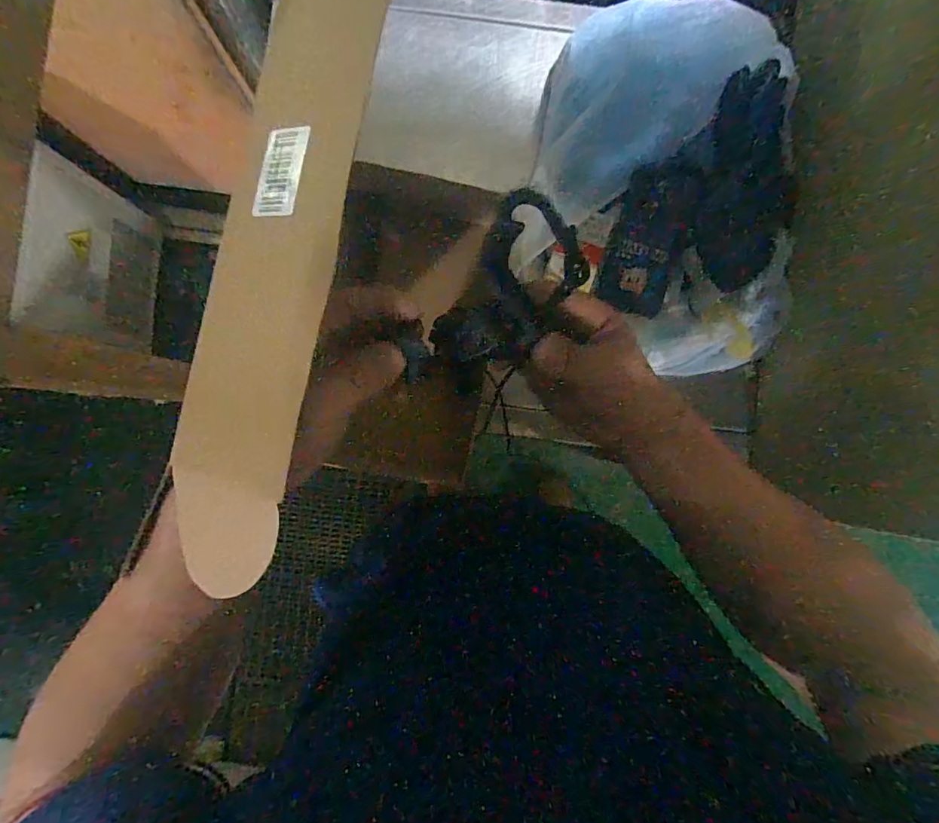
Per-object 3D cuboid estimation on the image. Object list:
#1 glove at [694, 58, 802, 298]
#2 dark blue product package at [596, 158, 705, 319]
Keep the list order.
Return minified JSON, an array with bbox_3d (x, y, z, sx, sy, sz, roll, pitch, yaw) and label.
[{"bbox_3d":[0.318,-0.261,0.562,0.098,0.027,0.228,-1,102,-1],"label":"glove"},{"bbox_3d":[0.216,-0.206,0.585,0.088,0.009,0.171,14,105,0],"label":"dark blue product package"}]

